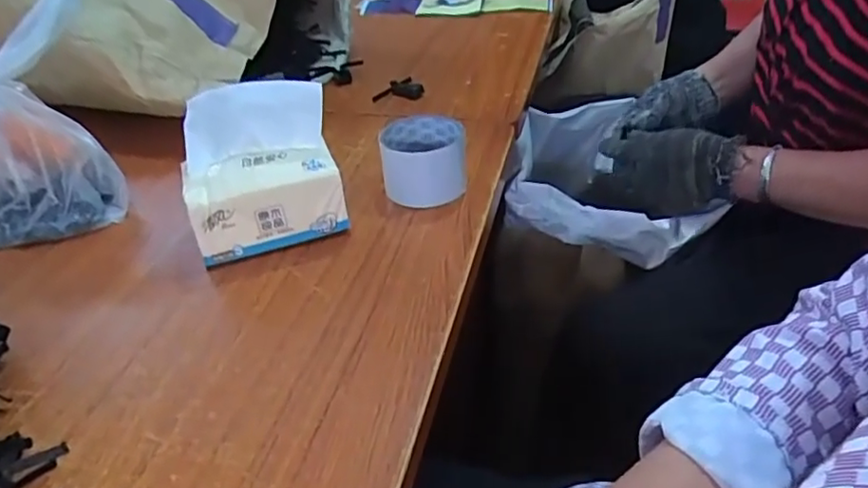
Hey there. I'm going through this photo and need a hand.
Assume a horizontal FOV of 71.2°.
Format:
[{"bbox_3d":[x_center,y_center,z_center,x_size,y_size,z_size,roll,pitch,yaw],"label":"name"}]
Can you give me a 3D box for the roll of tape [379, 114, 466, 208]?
[{"bbox_3d":[-0.011,-0.086,0.617,0.083,0.062,0.083,-1,36,1],"label":"roll of tape"}]

